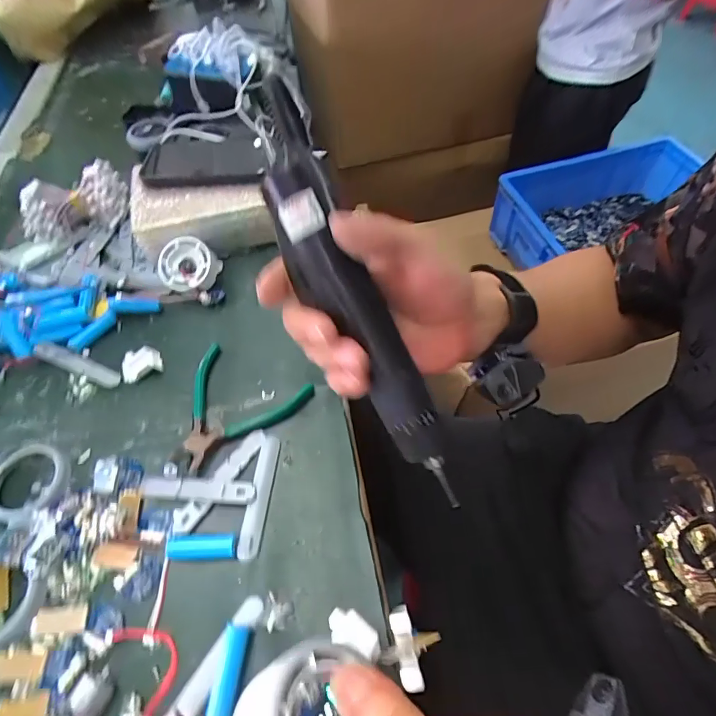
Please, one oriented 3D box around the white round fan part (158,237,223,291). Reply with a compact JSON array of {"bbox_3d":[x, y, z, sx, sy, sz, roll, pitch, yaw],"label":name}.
[{"bbox_3d":[-0.180,-0.097,0.466,0.058,0.028,0.055,-12,88,-3],"label":"white round fan part"}]

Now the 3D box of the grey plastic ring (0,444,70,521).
[{"bbox_3d":[-0.260,0.099,0.348,0.056,0.012,0.058,-1,54,2],"label":"grey plastic ring"}]

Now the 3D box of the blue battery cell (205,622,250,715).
[{"bbox_3d":[-0.080,0.193,0.270,0.016,0.012,0.049,2,54,4],"label":"blue battery cell"}]

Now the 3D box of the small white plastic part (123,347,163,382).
[{"bbox_3d":[-0.206,0.005,0.417,0.036,0.013,0.032,-21,56,-12],"label":"small white plastic part"}]

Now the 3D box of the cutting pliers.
[{"bbox_3d":[-0.113,0.026,0.394,0.114,0.020,0.107,-28,58,-16],"label":"cutting pliers"}]

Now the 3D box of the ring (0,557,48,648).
[{"bbox_3d":[-0.246,0.167,0.296,0.060,0.010,0.052,13,56,12],"label":"ring"}]

